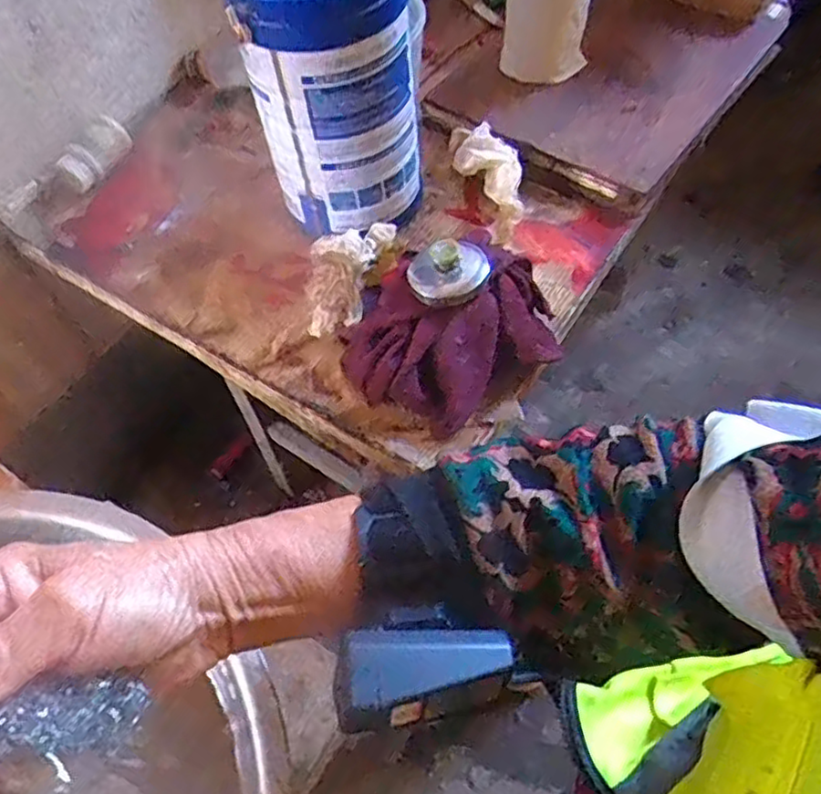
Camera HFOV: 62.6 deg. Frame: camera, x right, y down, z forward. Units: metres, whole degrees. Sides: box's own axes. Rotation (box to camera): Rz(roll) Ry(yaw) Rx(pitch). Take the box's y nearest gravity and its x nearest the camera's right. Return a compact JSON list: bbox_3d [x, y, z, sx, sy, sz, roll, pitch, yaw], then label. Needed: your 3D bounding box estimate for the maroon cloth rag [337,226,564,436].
[{"bbox_3d":[0.026,-0.063,0.507,0.161,0.077,0.137,-31,63,-15],"label":"maroon cloth rag"}]

